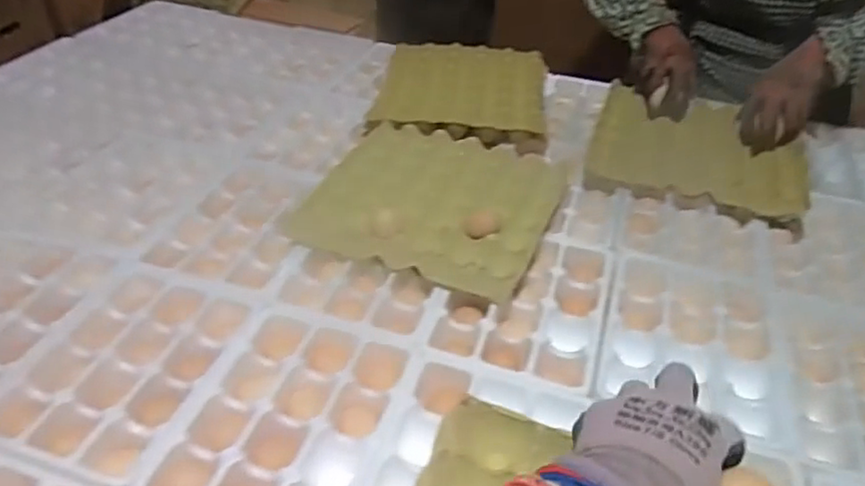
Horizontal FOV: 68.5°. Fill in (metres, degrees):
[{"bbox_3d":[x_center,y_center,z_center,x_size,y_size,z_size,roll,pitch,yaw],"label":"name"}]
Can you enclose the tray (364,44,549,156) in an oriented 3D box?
[{"bbox_3d":[0.055,-0.253,1.092,0.281,0.047,0.332,6,40,5],"label":"tray"}]

